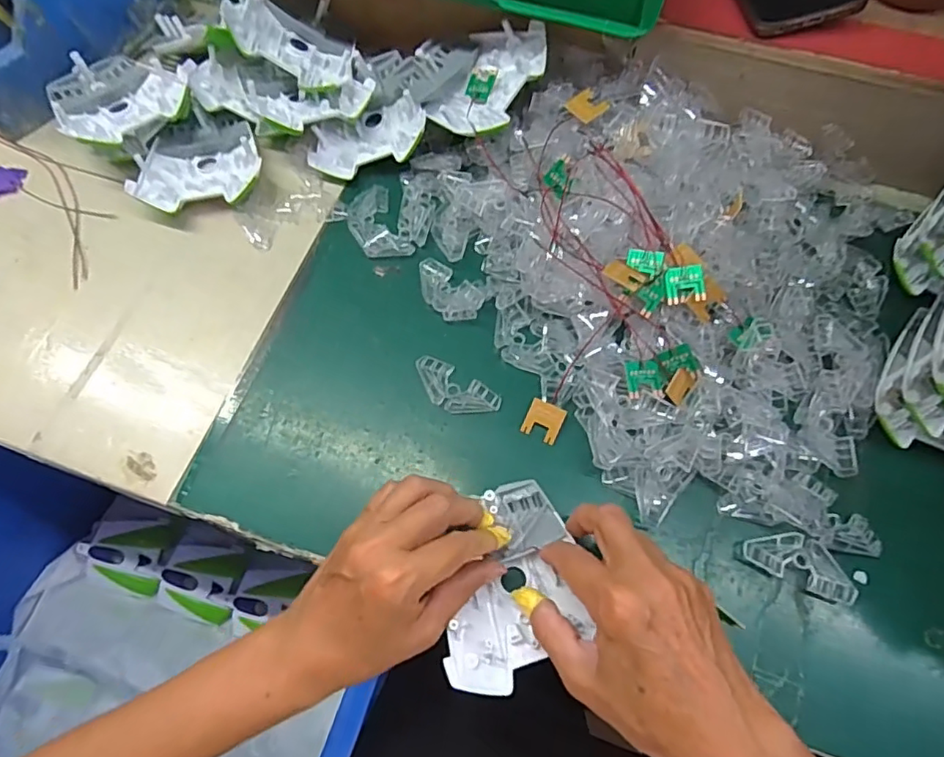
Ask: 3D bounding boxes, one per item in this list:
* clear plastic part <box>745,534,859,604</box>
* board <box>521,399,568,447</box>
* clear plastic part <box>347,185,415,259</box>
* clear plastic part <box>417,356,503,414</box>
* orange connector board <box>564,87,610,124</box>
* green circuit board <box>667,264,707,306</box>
[{"bbox_3d":[0.207,0.115,0.353,0.063,0.008,0.028,24,70,9],"label":"clear plastic part"},{"bbox_3d":[0.050,0.029,0.391,0.025,0.007,0.025,24,74,9],"label":"board"},{"bbox_3d":[-0.078,-0.123,0.453,0.039,0.012,0.069,-23,70,-9],"label":"clear plastic part"},{"bbox_3d":[-0.013,0.008,0.401,0.066,0.004,0.030,31,72,11],"label":"clear plastic part"},{"bbox_3d":[0.088,-0.208,0.431,0.026,0.004,0.025,-41,74,-15],"label":"orange connector board"},{"bbox_3d":[0.146,-0.065,0.387,0.025,0.004,0.026,-6,84,16],"label":"green circuit board"}]

